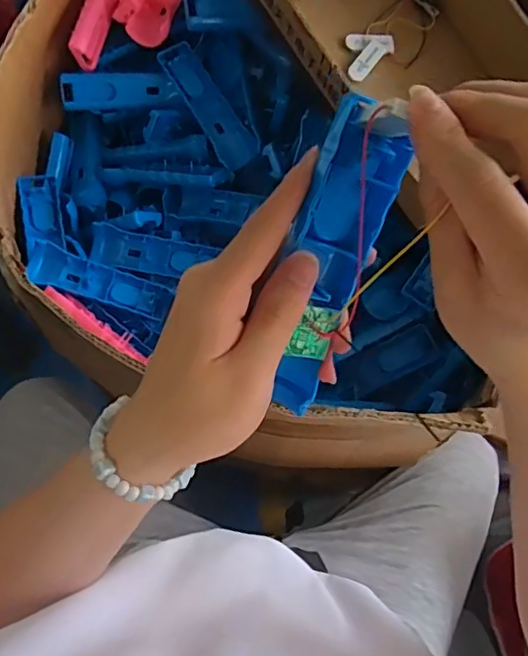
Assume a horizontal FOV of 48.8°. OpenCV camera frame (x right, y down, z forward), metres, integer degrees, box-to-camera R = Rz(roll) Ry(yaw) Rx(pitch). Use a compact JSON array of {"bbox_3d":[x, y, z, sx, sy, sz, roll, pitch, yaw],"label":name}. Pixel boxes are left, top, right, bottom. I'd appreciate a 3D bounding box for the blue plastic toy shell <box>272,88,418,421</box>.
[{"bbox_3d":[0.034,-0.036,0.273,0.041,0.031,0.132,15,106,4],"label":"blue plastic toy shell"}]

